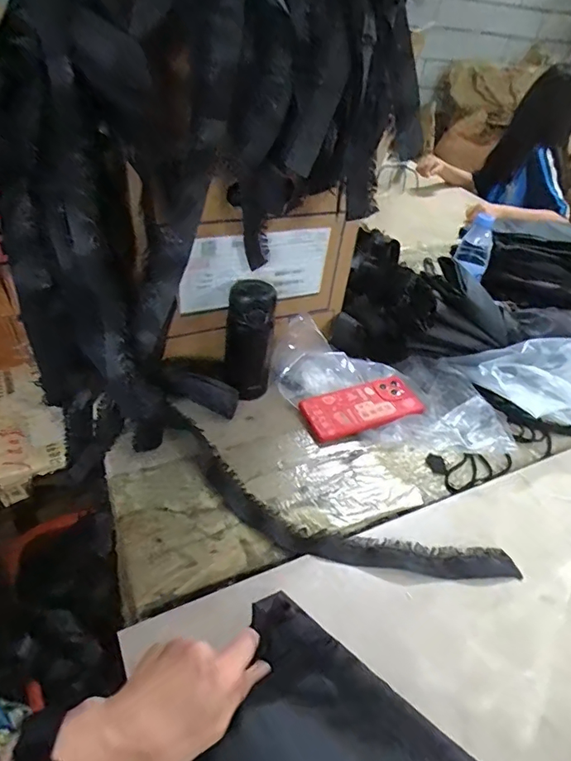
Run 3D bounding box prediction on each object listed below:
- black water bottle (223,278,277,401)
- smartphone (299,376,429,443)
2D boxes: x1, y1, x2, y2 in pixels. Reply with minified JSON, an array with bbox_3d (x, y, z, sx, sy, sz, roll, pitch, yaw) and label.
[{"bbox_3d":[-0.051,-0.053,0.650,0.063,0.164,0.060,7,39,0],"label":"black water bottle"},{"bbox_3d":[0.108,0.039,0.677,0.168,0.019,0.085,-10,42,-20],"label":"smartphone"}]

